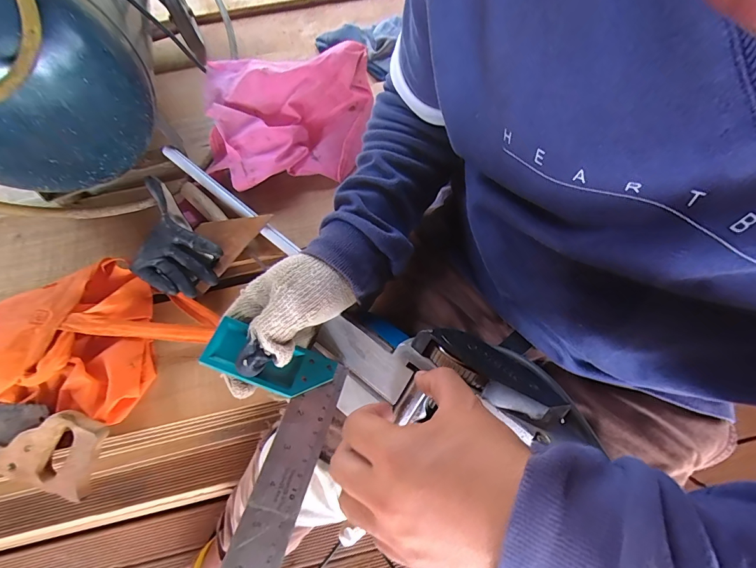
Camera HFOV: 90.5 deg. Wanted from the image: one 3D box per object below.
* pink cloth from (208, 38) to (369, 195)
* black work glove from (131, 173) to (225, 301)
[{"bbox_3d":[-0.160,-0.283,0.616,0.280,0.117,0.230,3,69,4],"label":"pink cloth"},{"bbox_3d":[-0.321,-0.059,0.566,0.114,0.054,0.174,-42,73,-13],"label":"black work glove"}]

